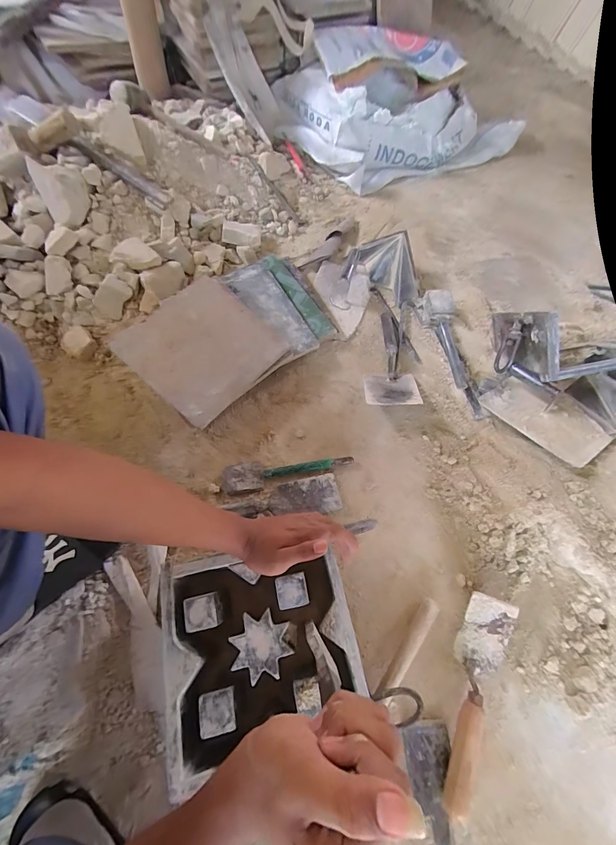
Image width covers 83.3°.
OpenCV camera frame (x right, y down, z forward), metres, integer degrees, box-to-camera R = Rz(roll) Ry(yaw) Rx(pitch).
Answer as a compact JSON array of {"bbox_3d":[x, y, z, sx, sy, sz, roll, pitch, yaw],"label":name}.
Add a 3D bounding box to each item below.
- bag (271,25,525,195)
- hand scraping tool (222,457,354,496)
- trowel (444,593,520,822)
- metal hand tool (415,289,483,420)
[{"bbox_3d":[0.305,-1.035,1.109,0.787,0.221,0.462,-19,66,-12],"label":"bag"},{"bbox_3d":[-0.038,0.089,0.649,0.242,0.017,0.056,-8,65,-7],"label":"hand scraping tool"},{"bbox_3d":[0.241,0.390,0.494,0.069,0.052,0.261,20,64,6],"label":"trowel"},{"bbox_3d":[0.312,-0.166,0.767,0.069,0.063,0.336,-3,64,-5],"label":"metal hand tool"}]

